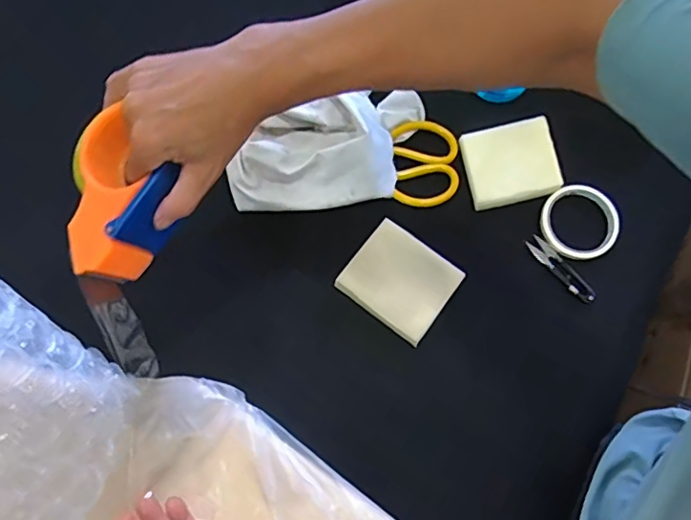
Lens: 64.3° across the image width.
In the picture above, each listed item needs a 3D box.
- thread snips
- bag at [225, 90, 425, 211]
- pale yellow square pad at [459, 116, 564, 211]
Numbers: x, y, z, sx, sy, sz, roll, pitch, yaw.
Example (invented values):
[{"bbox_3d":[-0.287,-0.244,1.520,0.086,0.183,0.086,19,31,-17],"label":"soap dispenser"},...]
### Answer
[{"bbox_3d":[0.261,0.011,0.664,0.021,0.010,0.099,-38,78,-10],"label":"thread snips"},{"bbox_3d":[-0.023,-0.138,0.672,0.249,0.052,0.139,-10,75,-3],"label":"bag"},{"bbox_3d":[0.203,-0.122,0.679,0.104,0.023,0.097,-11,75,-3],"label":"pale yellow square pad"}]

